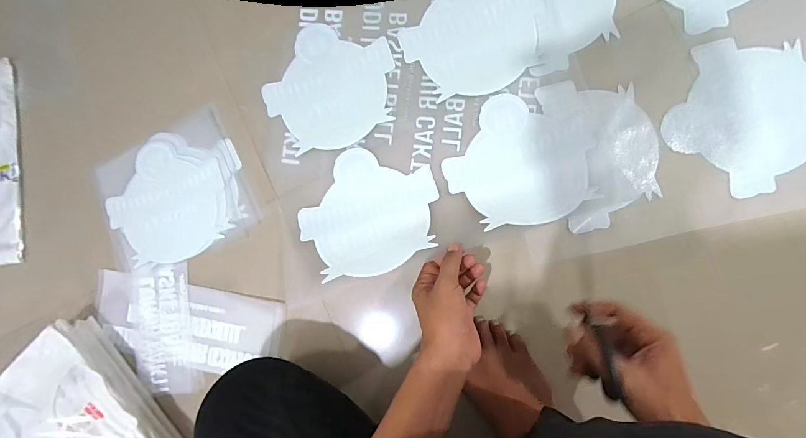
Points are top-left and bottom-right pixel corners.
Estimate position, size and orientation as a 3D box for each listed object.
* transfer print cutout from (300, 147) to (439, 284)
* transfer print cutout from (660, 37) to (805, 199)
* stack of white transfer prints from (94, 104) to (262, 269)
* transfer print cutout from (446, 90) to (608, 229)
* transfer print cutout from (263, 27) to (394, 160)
[{"bbox_3d":[-0.051,-0.010,0.502,0.197,0.021,0.179,-10,72,5],"label":"transfer print cutout"},{"bbox_3d":[0.443,-0.134,0.458,0.180,0.005,0.198,-14,88,9],"label":"transfer print cutout"},{"bbox_3d":[-0.361,-0.038,0.557,0.236,0.009,0.205,-27,85,6],"label":"stack of white transfer prints"},{"bbox_3d":[0.156,-0.083,0.478,0.191,0.028,0.176,-8,88,7],"label":"transfer print cutout"},{"bbox_3d":[-0.112,-0.197,0.526,0.191,0.004,0.181,-7,88,7],"label":"transfer print cutout"}]

